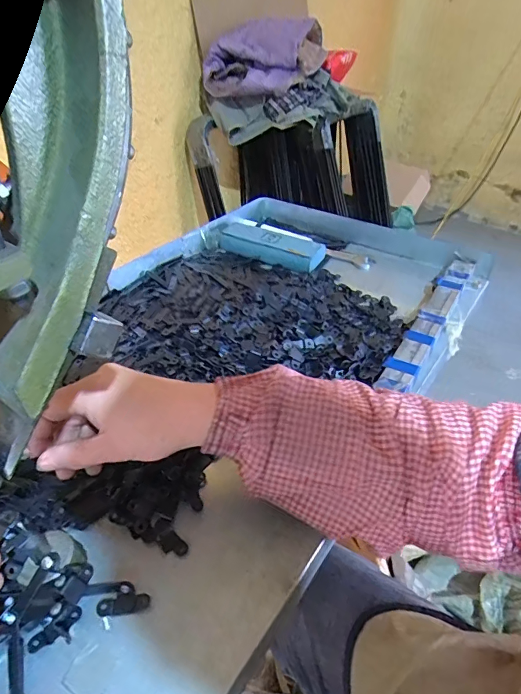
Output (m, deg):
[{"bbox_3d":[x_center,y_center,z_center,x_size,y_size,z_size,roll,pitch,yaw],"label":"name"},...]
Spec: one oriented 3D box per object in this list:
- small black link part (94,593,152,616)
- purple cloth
[{"bbox_3d":[-0.093,0.175,0.297,0.034,0.004,0.012,-6,41,-8],"label":"small black link part"},{"bbox_3d":[0.010,-0.886,1.329,0.353,0.177,0.143,-5,41,-7],"label":"purple cloth"}]

